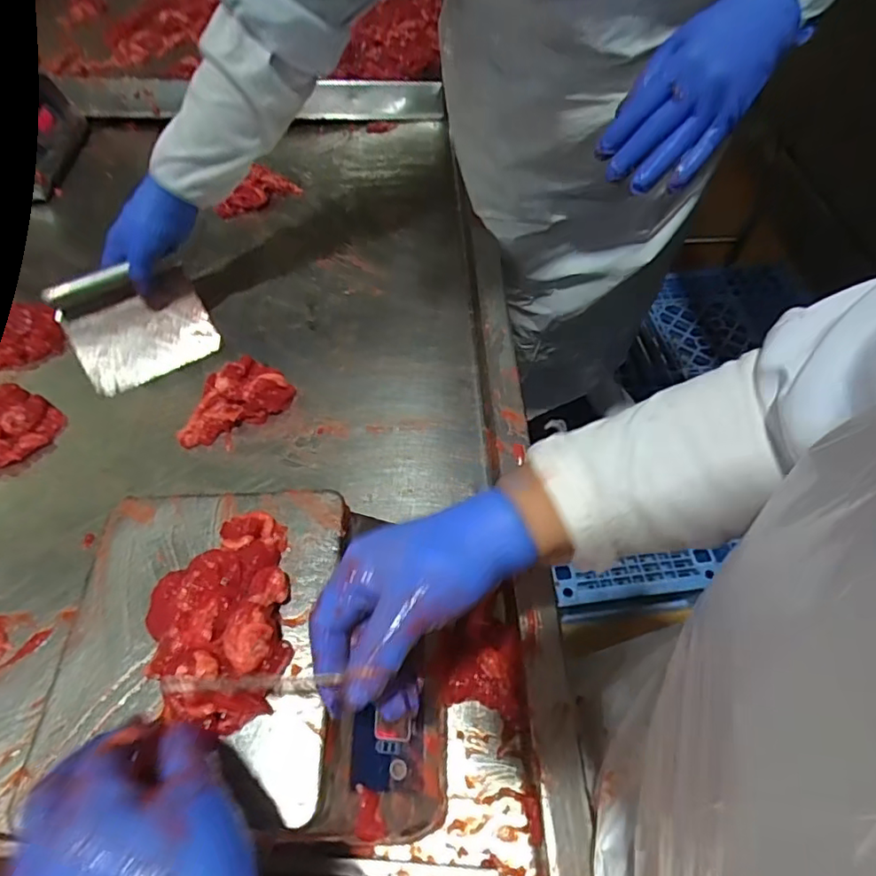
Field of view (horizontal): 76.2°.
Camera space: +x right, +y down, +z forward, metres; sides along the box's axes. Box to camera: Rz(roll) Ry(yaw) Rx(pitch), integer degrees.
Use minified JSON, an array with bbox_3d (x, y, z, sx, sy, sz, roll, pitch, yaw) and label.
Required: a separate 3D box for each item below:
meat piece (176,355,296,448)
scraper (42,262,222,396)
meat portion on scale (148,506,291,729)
[{"bbox_3d":[-0.235,-0.039,0.634,0.127,0.040,0.071,-37,64,-24],"label":"meat piece"},{"bbox_3d":[-0.364,-0.141,0.681,0.152,0.130,0.023,-28,25,-19],"label":"scraper"},{"bbox_3d":[-0.149,0.116,0.375,0.089,0.030,0.140,-8,56,-8],"label":"meat portion on scale"}]

